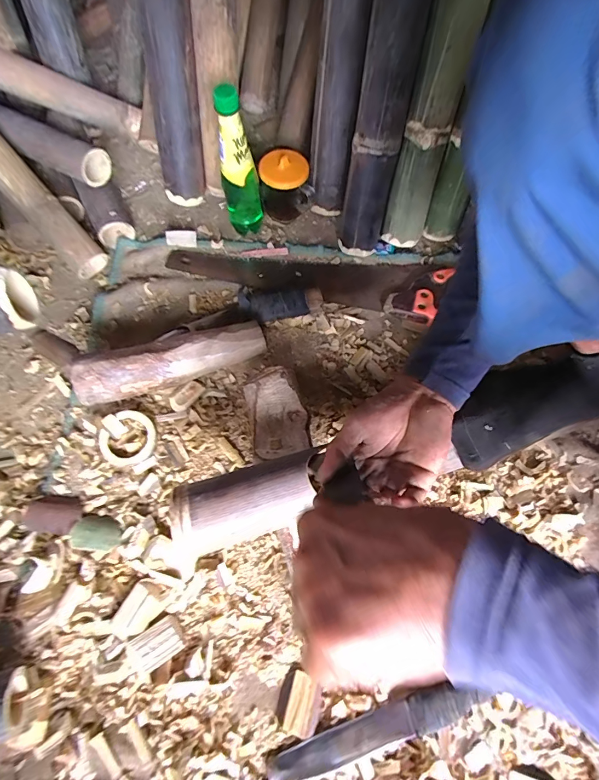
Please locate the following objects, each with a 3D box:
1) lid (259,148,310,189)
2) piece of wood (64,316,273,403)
[{"bbox_3d":[-0.025,-0.349,0.617,0.075,0.021,0.062,8,67,2],"label":"lid"},{"bbox_3d":[-0.172,-0.038,0.540,0.248,0.073,0.055,-18,69,-9],"label":"piece of wood"}]

